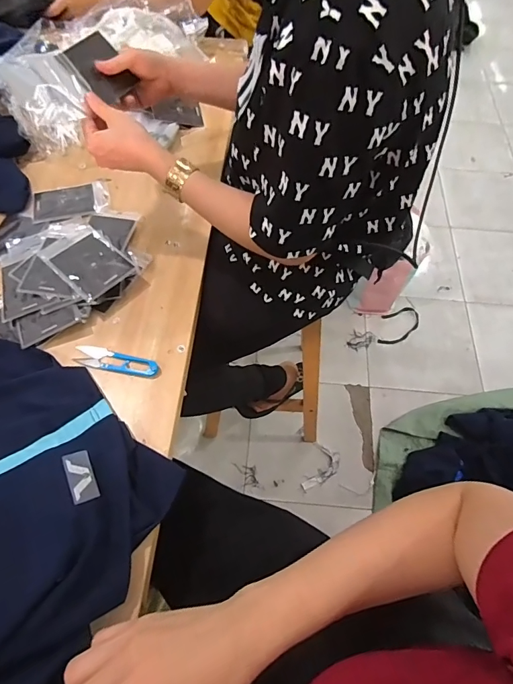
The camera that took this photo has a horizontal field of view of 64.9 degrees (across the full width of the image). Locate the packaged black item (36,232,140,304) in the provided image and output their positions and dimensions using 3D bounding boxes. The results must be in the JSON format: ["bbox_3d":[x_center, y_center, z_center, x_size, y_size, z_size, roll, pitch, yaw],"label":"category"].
[{"bbox_3d":[-0.249,-0.119,0.604,0.114,0.011,0.093,42,62,15],"label":"packaged black item"}]

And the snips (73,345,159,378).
[{"bbox_3d":[-0.192,0.026,0.556,0.117,0.005,0.033,9,61,5],"label":"snips"}]

